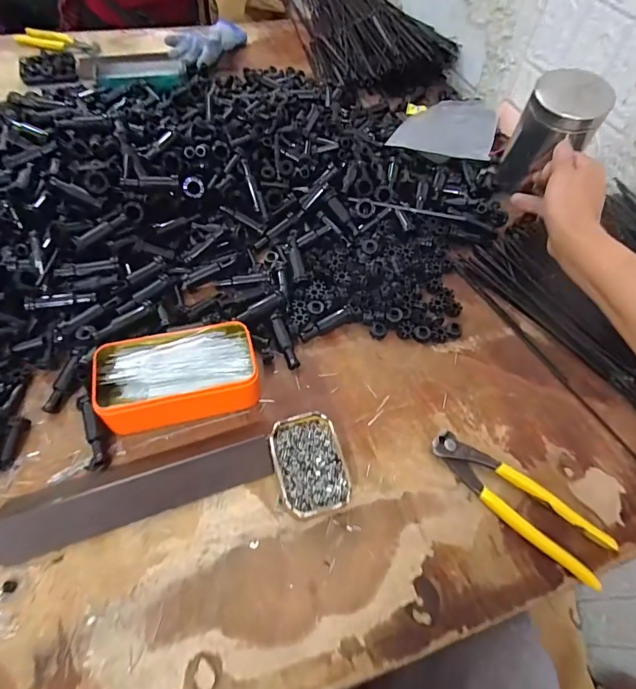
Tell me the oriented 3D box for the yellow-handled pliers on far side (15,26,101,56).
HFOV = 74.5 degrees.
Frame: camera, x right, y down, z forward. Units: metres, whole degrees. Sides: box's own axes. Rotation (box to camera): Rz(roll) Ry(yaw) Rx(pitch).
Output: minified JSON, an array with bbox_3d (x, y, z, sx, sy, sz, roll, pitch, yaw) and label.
[{"bbox_3d":[-0.515,-0.609,0.838,0.159,0.021,0.053,6,56,-1],"label":"yellow-handled pliers on far side"}]

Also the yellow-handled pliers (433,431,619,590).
[{"bbox_3d":[0.175,0.140,0.375,0.164,0.018,0.049,35,60,18],"label":"yellow-handled pliers"}]

